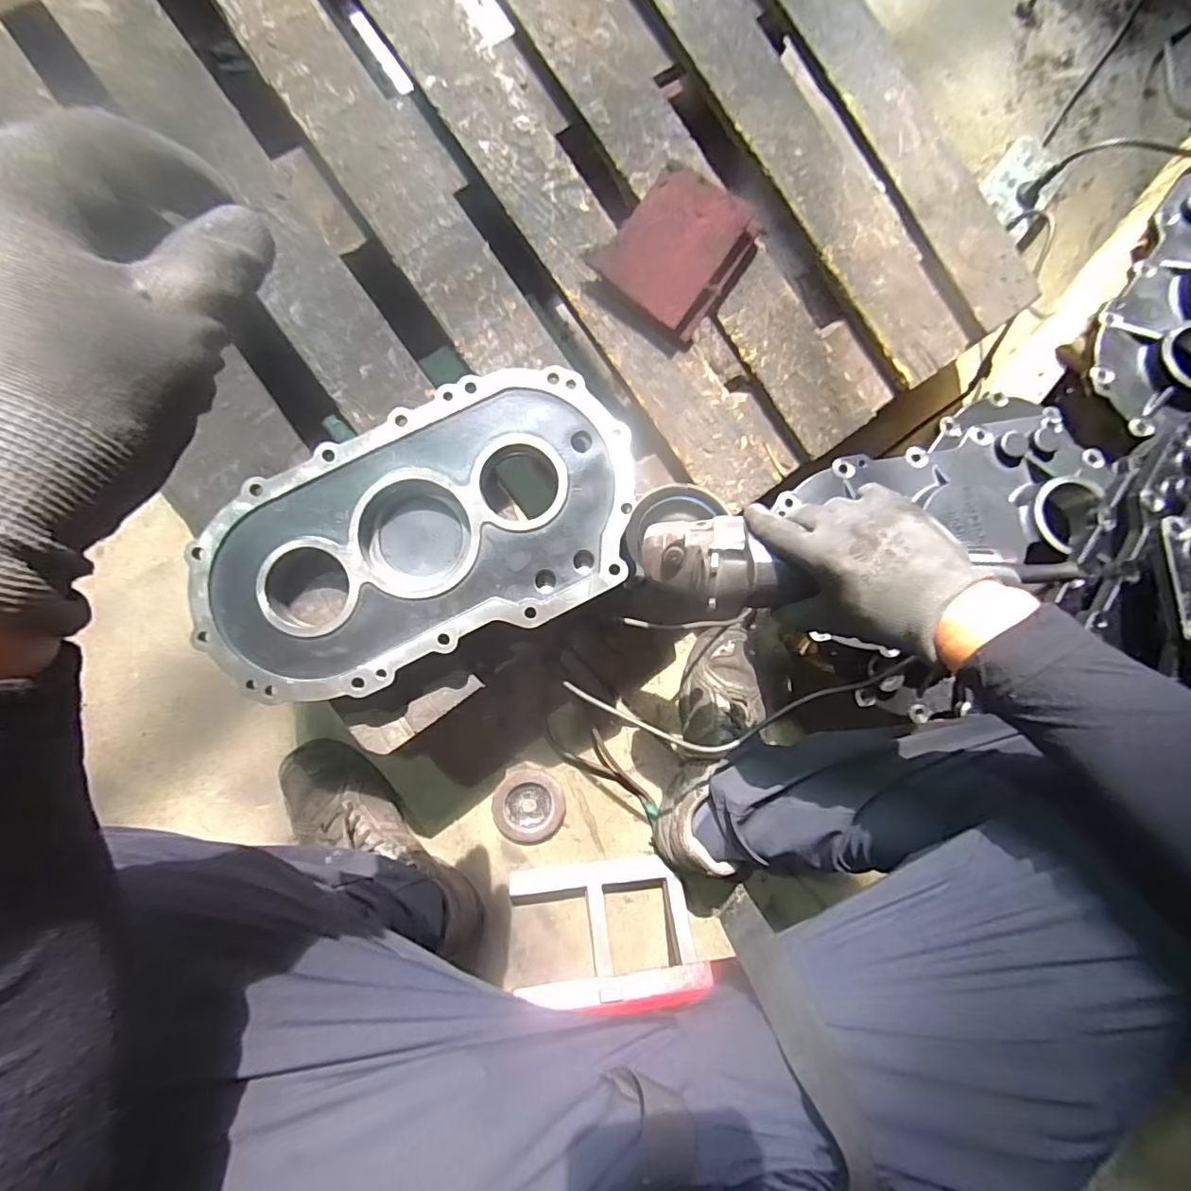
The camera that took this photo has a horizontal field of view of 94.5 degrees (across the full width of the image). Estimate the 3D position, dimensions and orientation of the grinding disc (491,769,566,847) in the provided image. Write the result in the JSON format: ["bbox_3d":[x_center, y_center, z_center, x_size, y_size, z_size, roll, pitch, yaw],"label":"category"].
[{"bbox_3d":[-0.082,0.262,0.679,0.085,0.011,0.089,0,89,-7],"label":"grinding disc"}]

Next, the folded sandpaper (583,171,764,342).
[{"bbox_3d":[0.088,-0.352,0.565,0.122,0.026,0.148,39,85,-5],"label":"folded sandpaper"}]

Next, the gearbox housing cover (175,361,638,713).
[{"bbox_3d":[-0.159,-0.050,0.520,0.401,0.053,0.221,-27,92,-6],"label":"gearbox housing cover"}]

